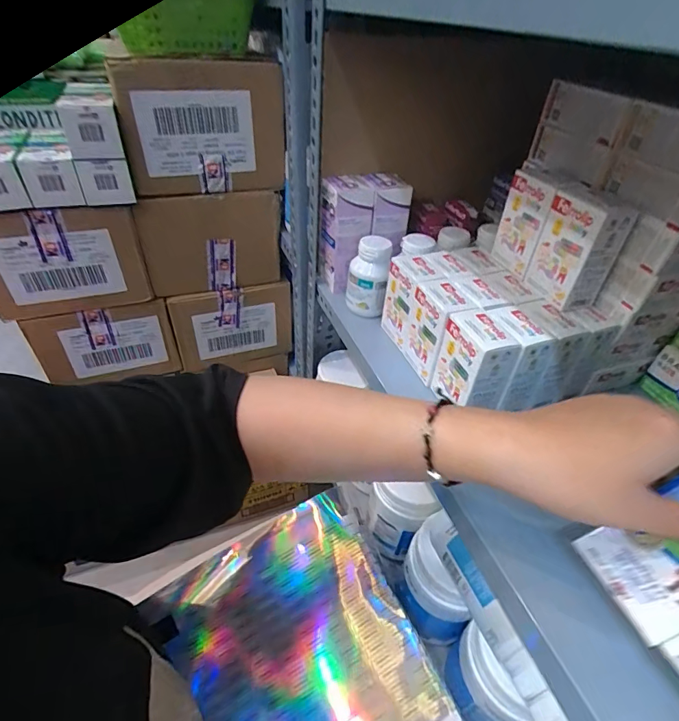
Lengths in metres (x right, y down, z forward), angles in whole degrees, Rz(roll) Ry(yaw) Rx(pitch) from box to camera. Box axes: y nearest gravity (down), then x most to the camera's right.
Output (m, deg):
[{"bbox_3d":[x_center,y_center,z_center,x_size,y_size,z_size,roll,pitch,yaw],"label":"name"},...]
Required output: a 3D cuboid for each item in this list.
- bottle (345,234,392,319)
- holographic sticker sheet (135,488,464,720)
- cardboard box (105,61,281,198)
[{"bbox_3d":[0.034,-0.102,0.511,0.051,0.087,0.044,6,41,2],"label":"bottle"},{"bbox_3d":[-0.020,0.317,0.382,0.231,0.077,0.325,-19,46,-25],"label":"holographic sticker sheet"},{"bbox_3d":[-0.189,-0.343,0.612,0.211,0.159,0.147,-3,41,-9],"label":"cardboard box"}]

